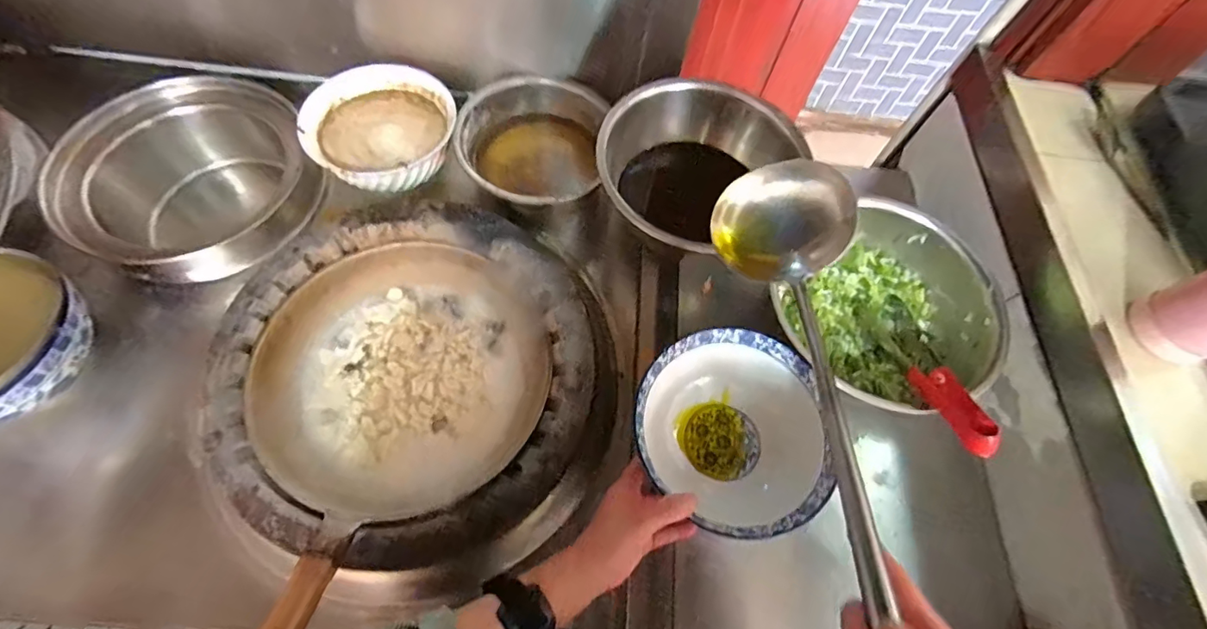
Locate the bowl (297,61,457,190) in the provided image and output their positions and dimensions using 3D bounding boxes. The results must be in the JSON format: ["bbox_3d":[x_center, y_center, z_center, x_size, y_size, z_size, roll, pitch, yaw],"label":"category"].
[{"bbox_3d":[-0.299,-0.249,0.707,0.191,0.076,0.182,2,63,-3],"label":"bowl"}]

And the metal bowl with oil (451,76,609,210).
[{"bbox_3d":[-0.101,-0.241,0.729,0.204,0.120,0.177,-20,66,-13],"label":"metal bowl with oil"}]

